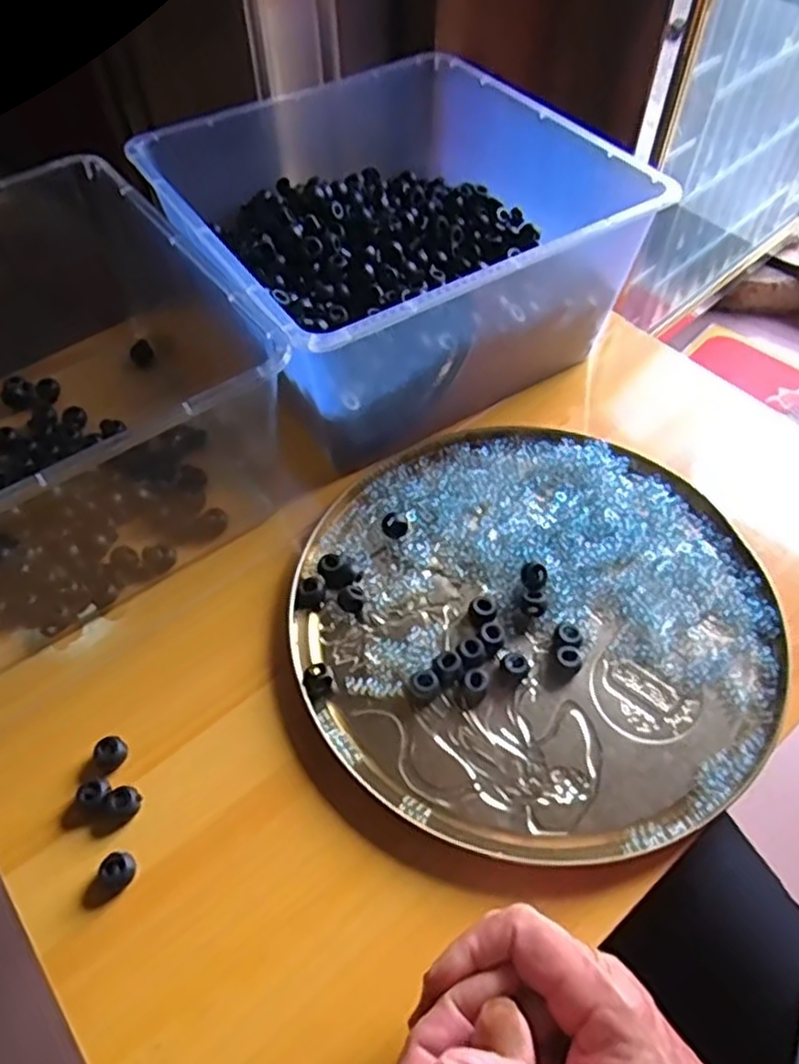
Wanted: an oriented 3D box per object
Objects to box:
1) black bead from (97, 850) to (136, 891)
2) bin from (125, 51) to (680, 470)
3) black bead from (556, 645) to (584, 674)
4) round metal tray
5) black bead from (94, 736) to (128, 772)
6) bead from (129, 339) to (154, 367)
[{"bbox_3d":[-0.144,0.173,0.367,0.017,0.012,0.017,23,57,16],"label":"black bead"},{"bbox_3d":[-0.015,-0.235,0.572,0.296,0.131,0.318,-29,59,-19],"label":"bin"},{"bbox_3d":[0.102,0.075,0.427,0.015,0.010,0.015,0,54,0],"label":"black bead"},{"bbox_3d":[0.082,0.048,0.450,0.286,0.020,0.279,0,54,0],"label":"round metal tray"},{"bbox_3d":[-0.162,0.124,0.402,0.016,0.010,0.018,32,61,21],"label":"black bead"},{"bbox_3d":[-0.221,-0.154,0.612,0.018,0.017,0.019,-18,56,-12],"label":"bead"}]

